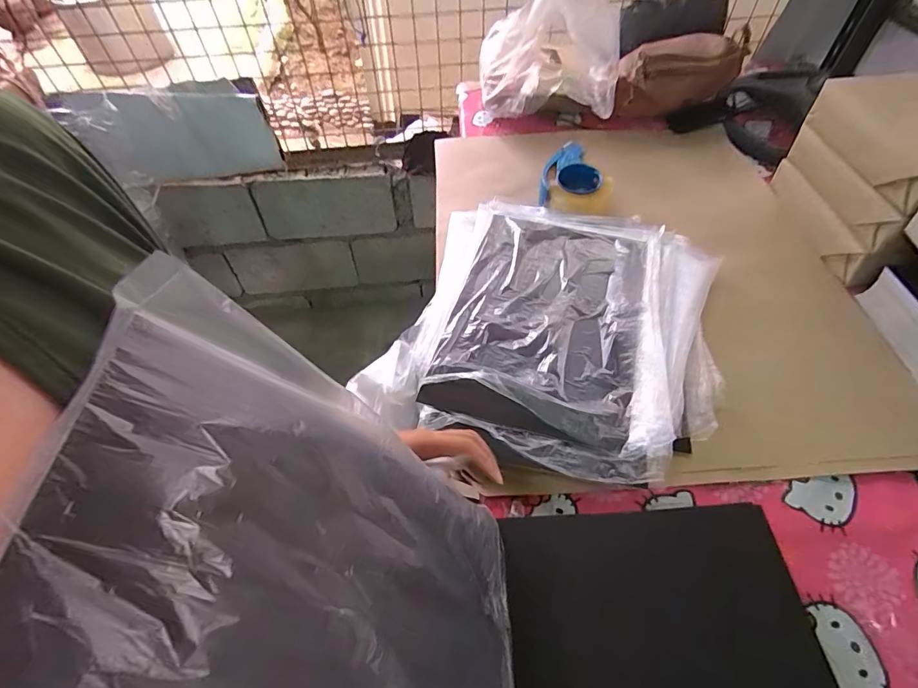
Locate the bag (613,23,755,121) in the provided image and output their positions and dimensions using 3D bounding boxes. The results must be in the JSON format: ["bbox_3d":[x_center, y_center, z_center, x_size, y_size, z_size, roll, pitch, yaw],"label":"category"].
[{"bbox_3d":[0.462,-0.574,0.977,0.283,0.123,0.128,-6,52,-2],"label":"bag"}]

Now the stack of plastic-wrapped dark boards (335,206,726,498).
[{"bbox_3d":[0.141,-0.046,0.633,0.408,0.044,0.451,17,55,13],"label":"stack of plastic-wrapped dark boards"}]

